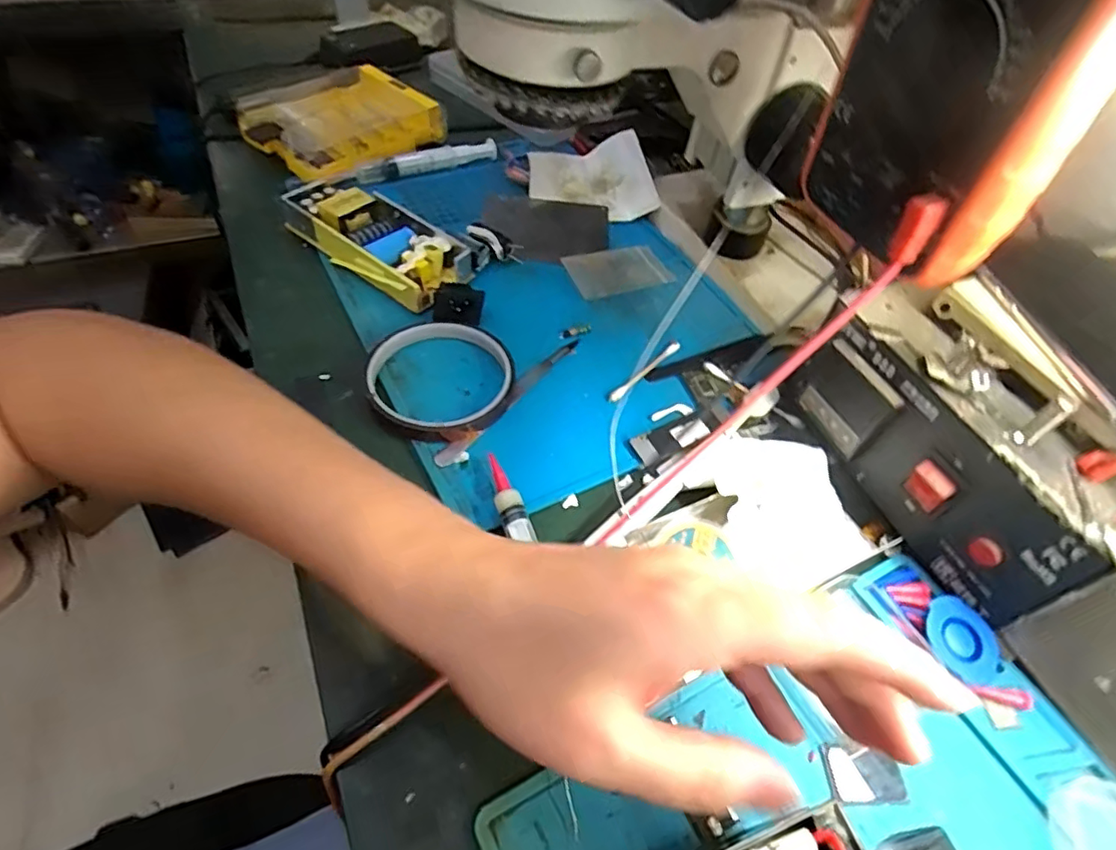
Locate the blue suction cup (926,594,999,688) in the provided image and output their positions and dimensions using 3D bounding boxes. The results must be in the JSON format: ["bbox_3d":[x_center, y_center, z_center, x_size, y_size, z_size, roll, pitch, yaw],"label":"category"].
[{"bbox_3d":[0.189,0.102,0.279,0.034,0.010,0.036,3,52,-4],"label":"blue suction cup"}]

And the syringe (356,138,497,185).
[{"bbox_3d":[-0.108,-0.219,0.494,0.120,0.019,0.011,-22,57,-21],"label":"syringe"}]

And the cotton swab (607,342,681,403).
[{"bbox_3d":[0.057,-0.035,0.381,0.005,0.005,0.069,39,58,22],"label":"cotton swab"}]

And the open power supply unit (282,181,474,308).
[{"bbox_3d":[-0.127,-0.129,0.415,0.129,0.028,0.059,32,56,18],"label":"open power supply unit"}]

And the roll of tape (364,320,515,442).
[{"bbox_3d":[-0.068,-0.030,0.351,0.083,0.016,0.088,3,52,-4],"label":"roll of tape"}]

